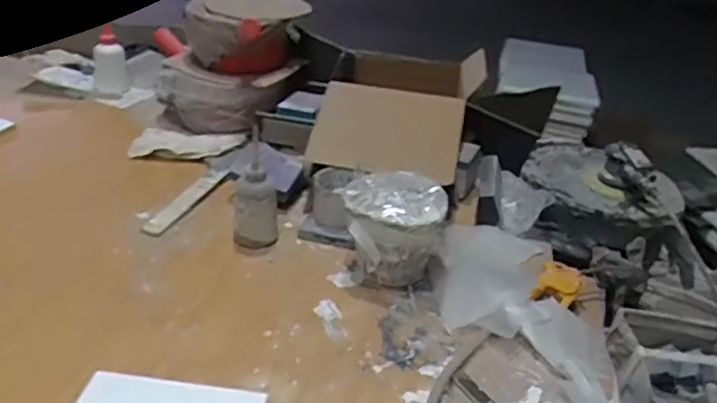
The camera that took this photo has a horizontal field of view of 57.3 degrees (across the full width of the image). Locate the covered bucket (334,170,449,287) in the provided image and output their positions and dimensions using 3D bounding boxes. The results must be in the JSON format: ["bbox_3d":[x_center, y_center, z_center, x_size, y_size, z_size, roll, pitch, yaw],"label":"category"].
[{"bbox_3d":[0.043,0.037,0.870,0.131,0.112,0.121,5,29,-3],"label":"covered bucket"}]

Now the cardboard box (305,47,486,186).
[{"bbox_3d":[0.070,-0.167,1.169,0.269,0.116,0.338,10,29,7],"label":"cardboard box"}]

